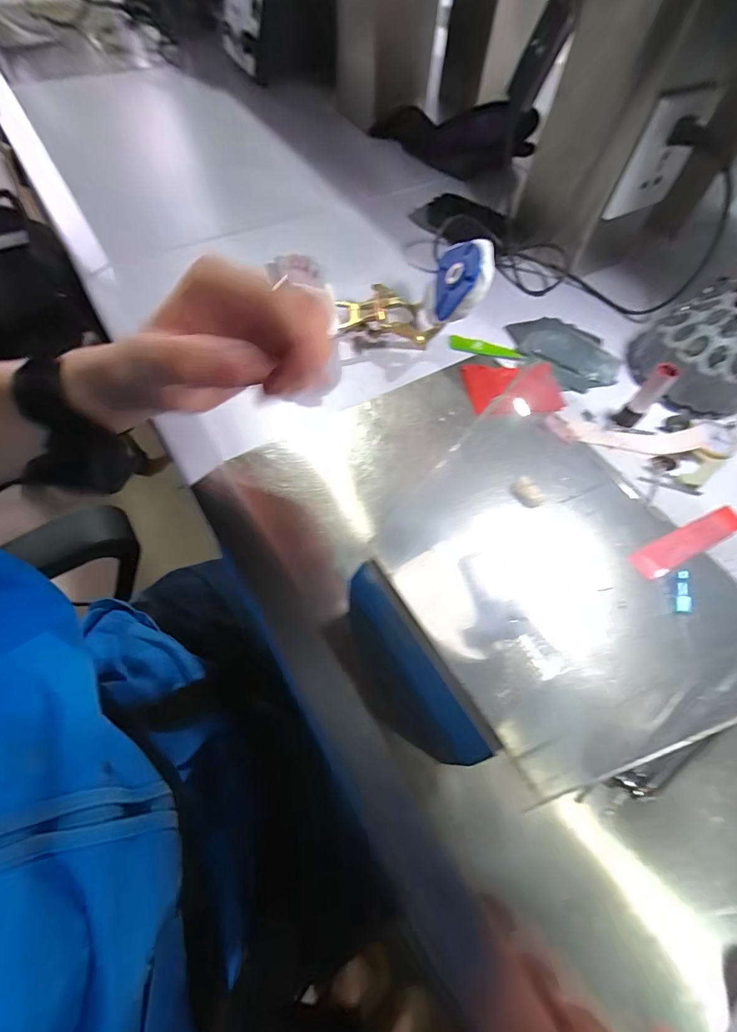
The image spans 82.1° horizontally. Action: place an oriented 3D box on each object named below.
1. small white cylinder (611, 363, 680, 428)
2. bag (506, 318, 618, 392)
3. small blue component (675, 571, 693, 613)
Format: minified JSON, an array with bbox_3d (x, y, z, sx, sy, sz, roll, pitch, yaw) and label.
[{"bbox_3d":[0.223,-0.095,0.343,0.015,0.059,0.016,-29,67,-18],"label":"small white cylinder"},{"bbox_3d":[0.192,-0.160,0.410,0.096,0.015,0.099,-18,64,-13],"label":"bag"},{"bbox_3d":[0.211,0.051,0.285,0.008,0.010,0.028,14,61,4],"label":"small blue component"}]

